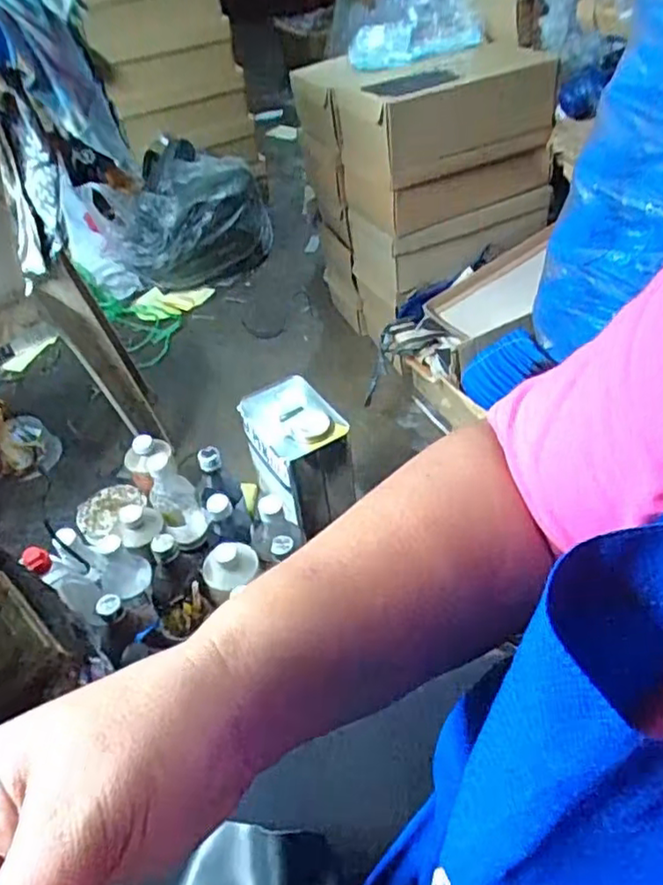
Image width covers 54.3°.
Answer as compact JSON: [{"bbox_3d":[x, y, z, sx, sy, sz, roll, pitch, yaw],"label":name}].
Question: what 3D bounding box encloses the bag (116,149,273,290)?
[{"bbox_3d":[-0.341,-0.562,1.614,0.344,0.256,0.303,-8,45,-1],"label":"bag"}]

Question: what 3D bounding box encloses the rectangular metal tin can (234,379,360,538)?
[{"bbox_3d":[-0.047,0.026,0.959,0.114,0.186,0.159,-30,49,-22],"label":"rectangular metal tin can"}]

